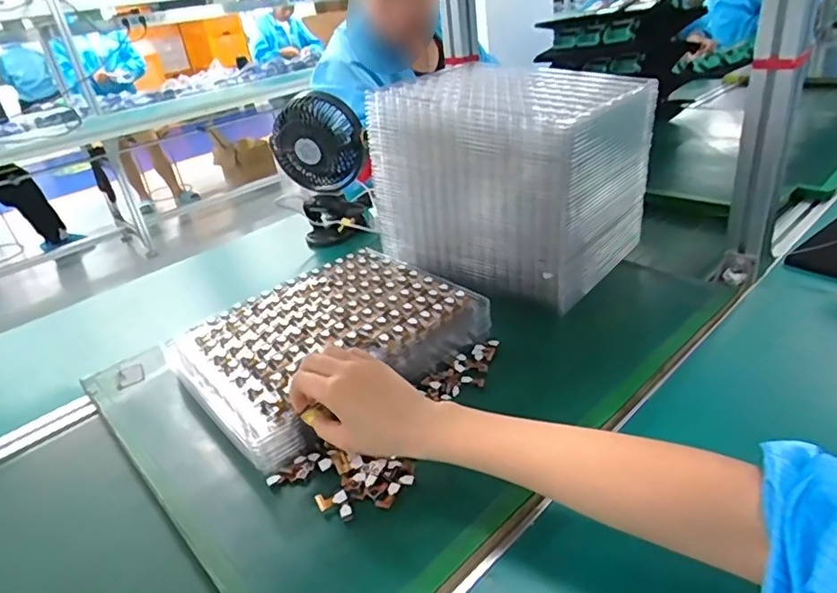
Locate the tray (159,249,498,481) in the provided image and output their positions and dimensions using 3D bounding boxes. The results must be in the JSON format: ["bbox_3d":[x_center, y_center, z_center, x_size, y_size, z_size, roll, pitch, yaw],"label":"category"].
[{"bbox_3d":[-0.101,0.031,0.595,0.287,0.041,0.225,-29,43,-33],"label":"tray"}]

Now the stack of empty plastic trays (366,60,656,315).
[{"bbox_3d":[0.118,-0.160,0.723,0.276,0.223,0.232,19,38,39],"label":"stack of empty plastic trays"}]

